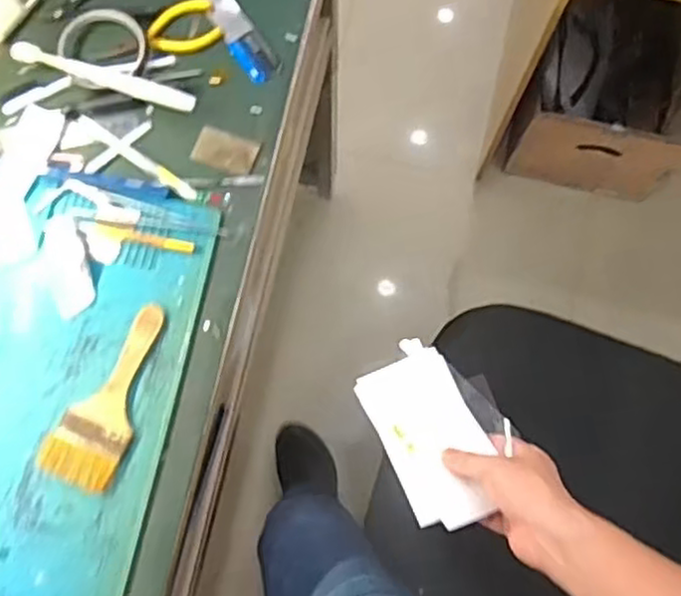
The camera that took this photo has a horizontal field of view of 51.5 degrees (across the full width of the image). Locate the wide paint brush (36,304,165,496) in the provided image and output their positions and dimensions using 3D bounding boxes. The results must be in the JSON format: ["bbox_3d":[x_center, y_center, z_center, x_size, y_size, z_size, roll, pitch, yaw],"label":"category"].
[{"bbox_3d":[-0.201,0.085,0.626,0.065,0.011,0.165,23,77,6],"label":"wide paint brush"}]

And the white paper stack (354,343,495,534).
[{"bbox_3d":[0.080,0.120,0.625,0.087,0.017,0.171,-25,52,-3],"label":"white paper stack"}]

